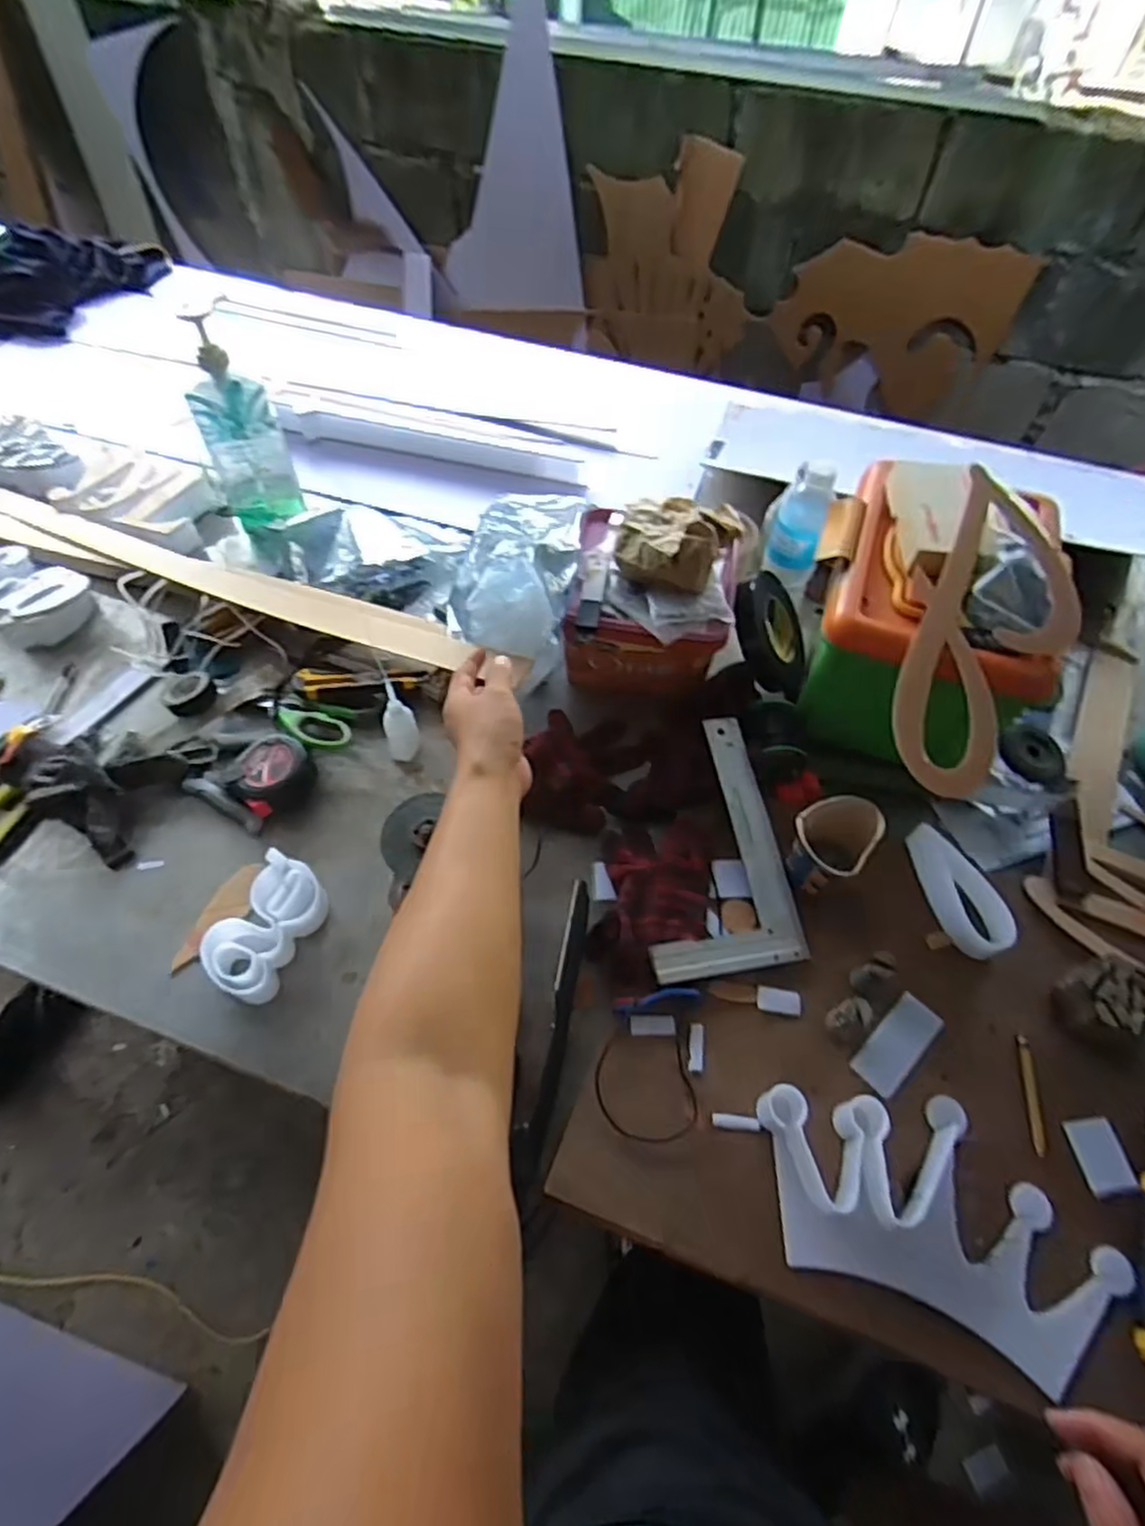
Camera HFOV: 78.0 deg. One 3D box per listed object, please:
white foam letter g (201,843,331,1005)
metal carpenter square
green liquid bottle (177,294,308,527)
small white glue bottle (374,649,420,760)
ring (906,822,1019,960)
[{"bbox_3d":[-0.287,0.154,0.665,0.074,0.038,0.127,20,59,11],"label":"white foam letter g"},{"bbox_3d":[0.135,0.075,0.700,0.146,0.014,0.260,-3,65,-11],"label":"metal carpenter square"},{"bbox_3d":[-0.405,-0.403,0.863,0.092,0.270,0.061,-22,60,-14],"label":"green liquid bottle"},{"bbox_3d":[-0.189,-0.054,0.753,0.029,0.144,0.035,-4,58,-4],"label":"small white glue bottle"},{"bbox_3d":[0.375,0.124,0.691,0.042,0.047,0.130,-13,59,-9],"label":"ring"}]

